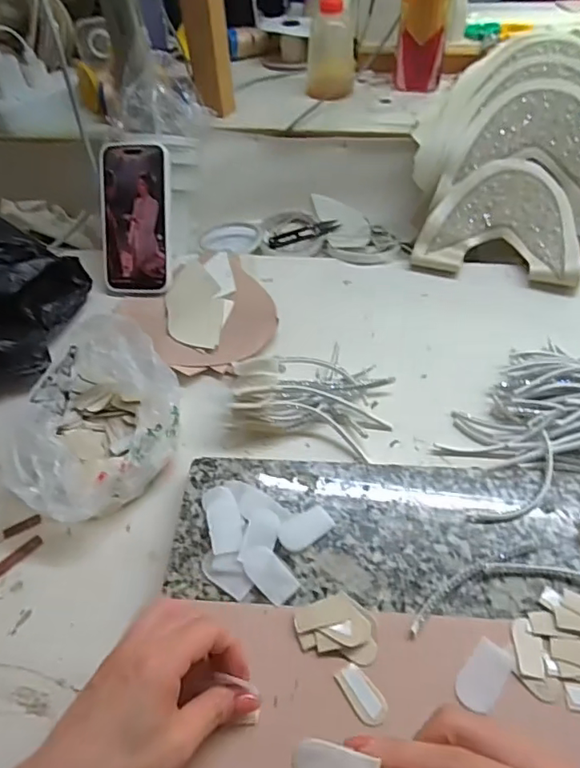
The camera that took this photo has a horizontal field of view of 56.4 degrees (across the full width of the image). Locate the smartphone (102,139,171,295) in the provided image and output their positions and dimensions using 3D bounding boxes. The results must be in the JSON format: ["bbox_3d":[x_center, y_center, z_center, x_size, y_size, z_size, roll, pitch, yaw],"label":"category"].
[{"bbox_3d":[-0.179,-0.191,0.629,0.083,0.168,0.012,7,11,13],"label":"smartphone"}]

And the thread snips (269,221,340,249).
[{"bbox_3d":[0.018,-0.200,0.716,0.098,0.008,0.022,-19,52,-12],"label":"thread snips"}]

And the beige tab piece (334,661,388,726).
[{"bbox_3d":[0.046,0.196,0.342,0.018,0.004,0.037,-28,54,-19],"label":"beige tab piece"}]

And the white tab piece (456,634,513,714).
[{"bbox_3d":[0.123,0.185,0.346,0.022,0.004,0.043,29,57,24],"label":"white tab piece"}]

